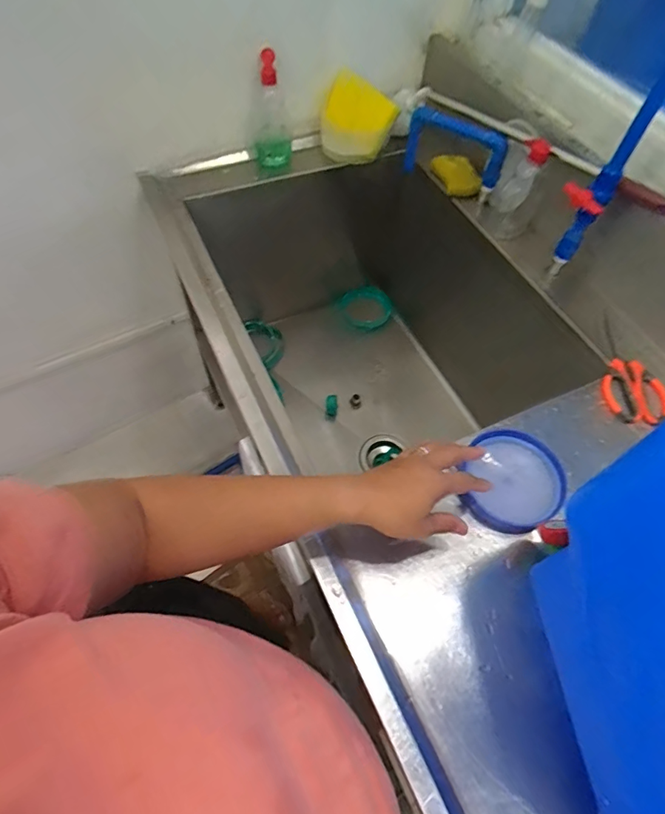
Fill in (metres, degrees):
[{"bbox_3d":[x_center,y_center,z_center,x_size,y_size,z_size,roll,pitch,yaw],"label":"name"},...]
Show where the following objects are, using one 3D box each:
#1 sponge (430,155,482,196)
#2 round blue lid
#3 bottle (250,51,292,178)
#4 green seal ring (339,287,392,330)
[{"bbox_3d":[0.237,-0.438,0.884,0.074,0.023,0.104,-8,60,-8],"label":"sponge"},{"bbox_3d":[0.211,0.088,0.561,0.114,0.015,0.116,-3,77,15],"label":"round blue lid"},{"bbox_3d":[-0.111,-0.519,0.841,0.075,0.175,0.058,-4,59,-6],"label":"bottle"},{"bbox_3d":[0.086,-0.261,1.224,0.131,0.026,0.128,0,59,-3],"label":"green seal ring"}]

